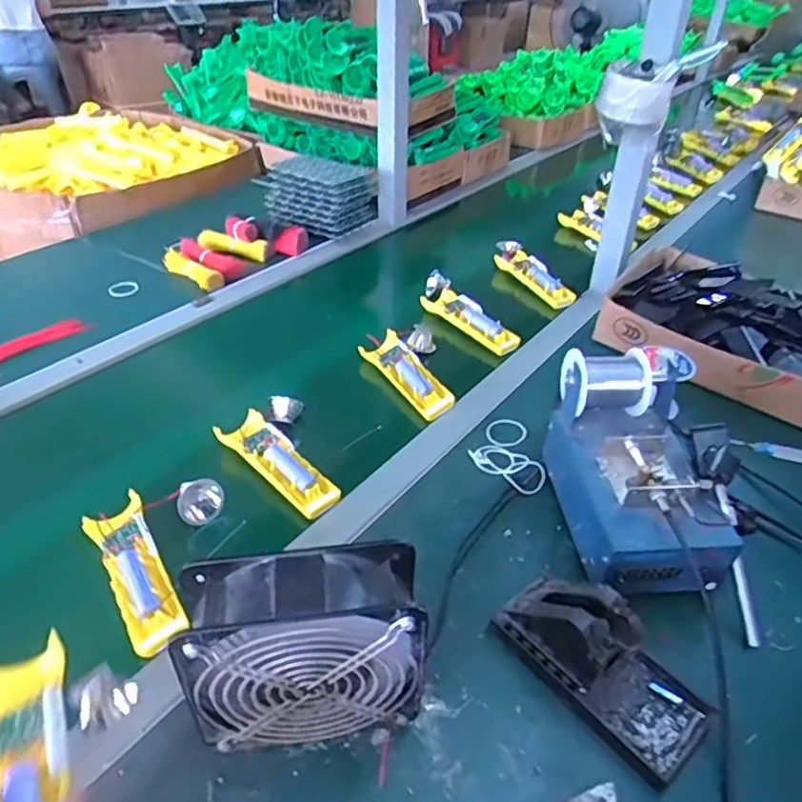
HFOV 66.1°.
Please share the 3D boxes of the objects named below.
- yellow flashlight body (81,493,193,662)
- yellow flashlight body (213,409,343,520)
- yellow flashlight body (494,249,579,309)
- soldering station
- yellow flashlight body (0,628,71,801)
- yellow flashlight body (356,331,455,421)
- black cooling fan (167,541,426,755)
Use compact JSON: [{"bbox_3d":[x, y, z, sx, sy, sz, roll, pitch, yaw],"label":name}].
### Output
[{"bbox_3d":[-0.228,0.141,0.526,0.046,0.021,0.159,-21,46,-26],"label":"yellow flashlight body"},{"bbox_3d":[-0.128,0.061,0.639,0.049,0.022,0.157,-31,51,-34],"label":"yellow flashlight body"},{"bbox_3d":[0.211,-0.201,0.980,0.044,0.032,0.165,-16,41,-23],"label":"yellow flashlight body"},{"bbox_3d":[0.223,0.067,0.566,0.130,0.130,0.195,0,39,-6],"label":"soldering station"},{"bbox_3d":[-0.202,0.211,0.341,0.048,0.024,0.164,-20,49,-25],"label":"yellow flashlight body"},{"bbox_3d":[0.007,-0.035,0.766,0.047,0.032,0.155,-20,46,-25],"label":"yellow flashlight body"},{"bbox_3d":[-0.061,0.167,0.411,0.152,0.148,0.061,-3,40,-9],"label":"black cooling fan"}]

